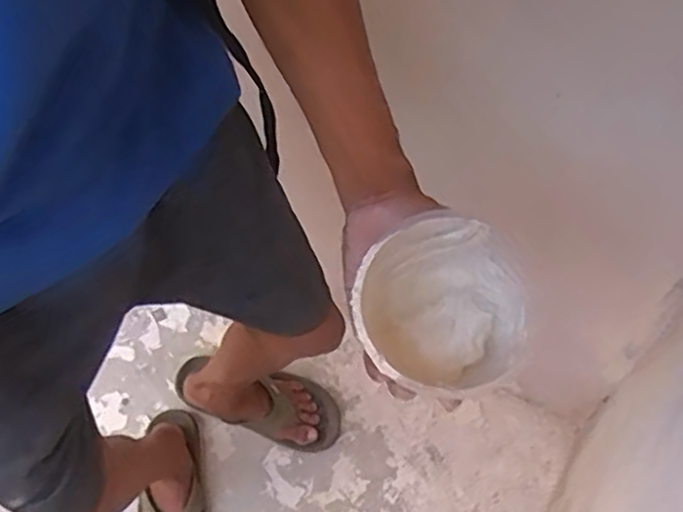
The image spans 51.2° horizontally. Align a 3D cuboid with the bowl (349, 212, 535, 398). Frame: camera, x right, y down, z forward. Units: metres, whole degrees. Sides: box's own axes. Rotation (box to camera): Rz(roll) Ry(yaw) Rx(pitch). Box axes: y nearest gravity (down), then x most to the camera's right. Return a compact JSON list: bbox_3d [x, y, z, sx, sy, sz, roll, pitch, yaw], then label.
[{"bbox_3d":[0.060,0.037,0.431,0.105,0.081,0.093,-41,67,-20],"label":"bowl"}]

